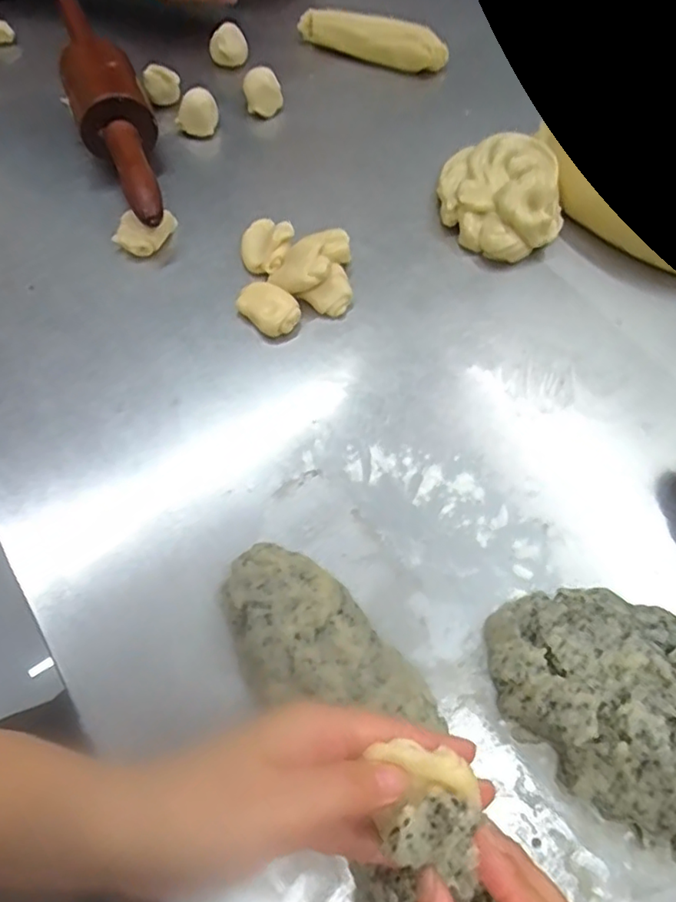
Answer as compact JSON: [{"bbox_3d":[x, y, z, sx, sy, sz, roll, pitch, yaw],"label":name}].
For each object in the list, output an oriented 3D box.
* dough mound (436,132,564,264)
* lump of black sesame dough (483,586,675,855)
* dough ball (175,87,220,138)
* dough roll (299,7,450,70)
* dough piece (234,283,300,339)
[{"bbox_3d":[0.133,-0.209,0.472,0.100,0.043,0.099,1,63,-2],"label":"dough mound"},{"bbox_3d":[0.157,0.131,0.305,0.105,0.040,0.152,-38,71,-19],"label":"lump of black sesame dough"},{"bbox_3d":[-0.125,-0.303,0.518,0.026,0.034,0.035,21,64,8],"label":"dough ball"},{"bbox_3d":[0.034,-0.418,0.586,0.152,0.031,0.035,21,64,8],"label":"dough roll"},{"bbox_3d":[-0.050,-0.105,0.424,0.032,0.017,0.046,-40,71,-20],"label":"dough piece"}]

